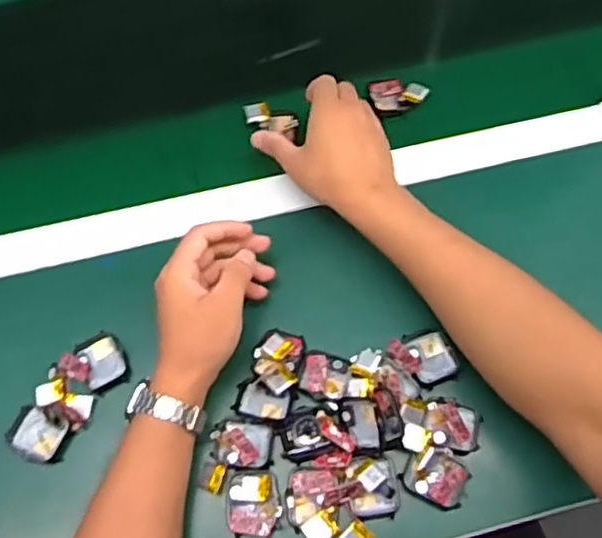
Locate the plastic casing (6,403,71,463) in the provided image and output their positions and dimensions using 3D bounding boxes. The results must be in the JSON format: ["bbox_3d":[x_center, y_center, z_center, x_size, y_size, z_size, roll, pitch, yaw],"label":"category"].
[{"bbox_3d":[-0.207,0.132,0.512,0.047,0.017,0.036,26,68,13],"label":"plastic casing"}]

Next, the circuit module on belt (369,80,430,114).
[{"bbox_3d":[0.096,-0.174,0.645,0.056,0.017,0.034,5,65,4],"label":"circuit module on belt"}]

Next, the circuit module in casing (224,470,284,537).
[{"bbox_3d":[-0.036,0.179,0.489,0.042,0.022,0.045,-10,65,-3],"label":"circuit module in casing"}]

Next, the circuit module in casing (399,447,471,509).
[{"bbox_3d":[0.102,0.156,0.487,0.046,0.014,0.036,25,68,12],"label":"circuit module in casing"}]

